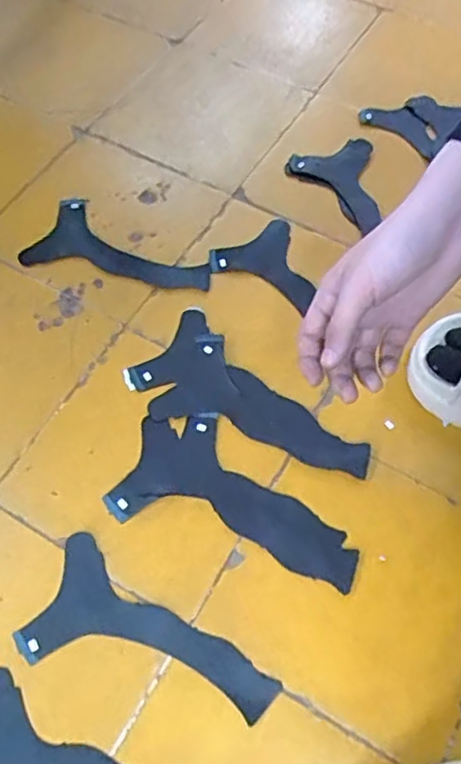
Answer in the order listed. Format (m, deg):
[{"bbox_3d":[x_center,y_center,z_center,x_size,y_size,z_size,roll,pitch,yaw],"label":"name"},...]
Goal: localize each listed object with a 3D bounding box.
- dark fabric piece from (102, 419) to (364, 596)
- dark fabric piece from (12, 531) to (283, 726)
[{"bbox_3d":[0.010,0.090,0.543,0.201,0.006,0.105,15,64,7],"label":"dark fabric piece"},{"bbox_3d":[-0.070,0.206,0.484,0.194,0.004,0.093,33,67,16],"label":"dark fabric piece"}]

